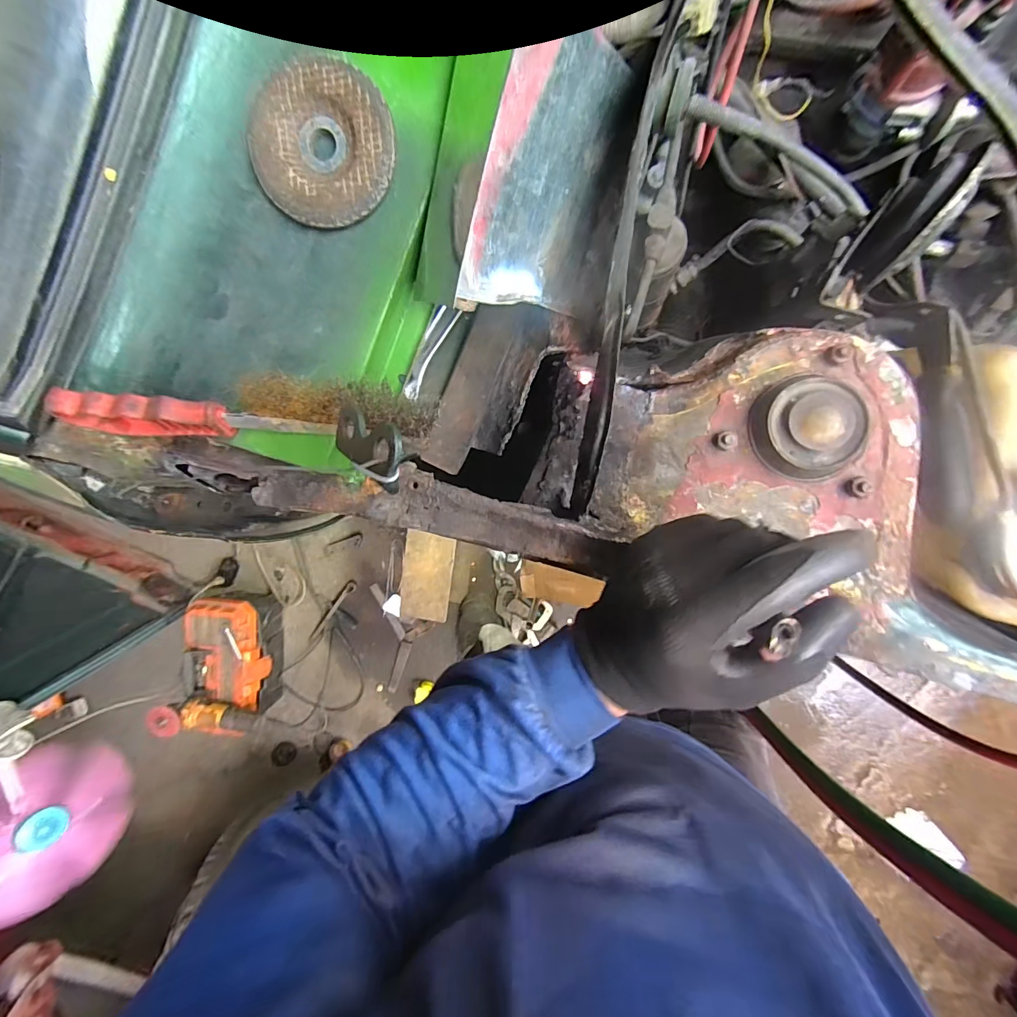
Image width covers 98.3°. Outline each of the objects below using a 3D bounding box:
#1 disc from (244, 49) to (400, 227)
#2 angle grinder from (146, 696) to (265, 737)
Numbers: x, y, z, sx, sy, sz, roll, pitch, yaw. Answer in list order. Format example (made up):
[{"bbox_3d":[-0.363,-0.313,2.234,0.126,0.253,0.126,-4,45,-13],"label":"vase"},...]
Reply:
[{"bbox_3d":[-0.106,-0.206,0.250,0.079,0.014,0.079,1,95,7],"label":"disc"},{"bbox_3d":[-0.813,0.569,1.193,0.271,0.096,0.063,10,96,-17],"label":"angle grinder"}]

